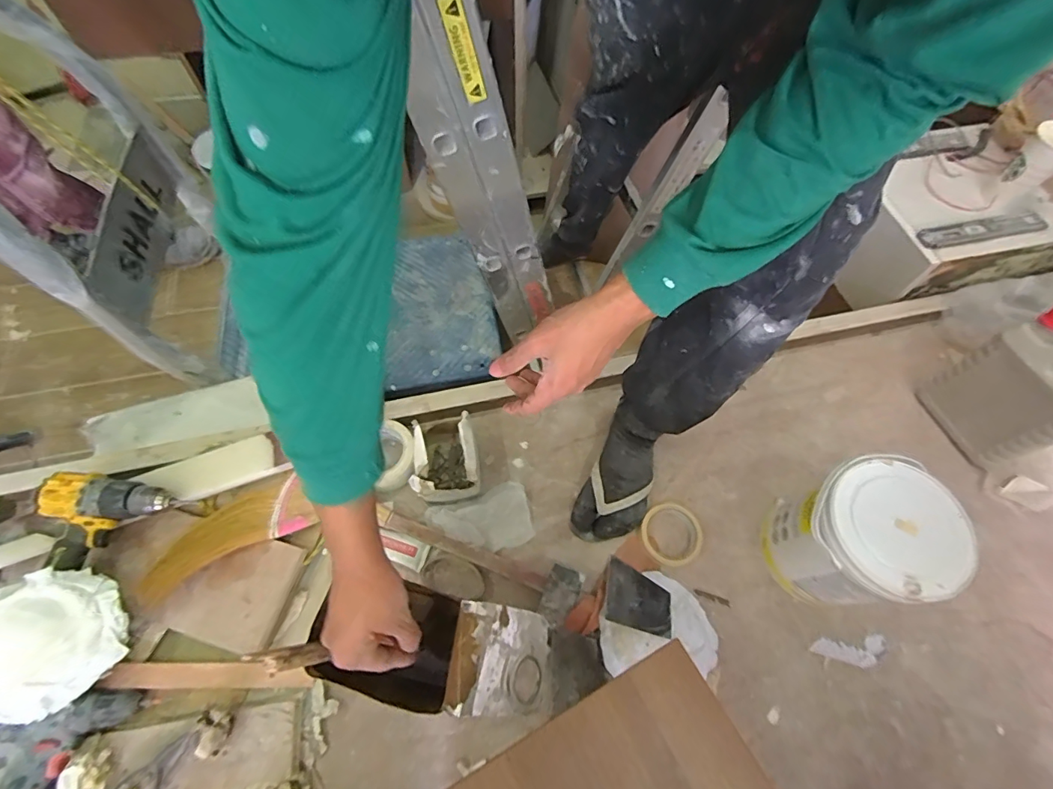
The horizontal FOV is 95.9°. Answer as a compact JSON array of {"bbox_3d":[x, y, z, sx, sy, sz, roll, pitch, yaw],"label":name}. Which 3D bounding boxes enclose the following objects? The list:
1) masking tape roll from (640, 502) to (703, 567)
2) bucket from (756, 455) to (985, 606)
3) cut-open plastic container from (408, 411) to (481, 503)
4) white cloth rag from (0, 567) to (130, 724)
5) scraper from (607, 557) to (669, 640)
[{"bbox_3d":[0.230,0.224,0.757,0.093,0.034,0.094,0,62,-1],"label":"masking tape roll"},{"bbox_3d":[0.455,0.203,0.668,0.174,0.207,0.163,0,62,-1],"label":"bucket"},{"bbox_3d":[-0.131,0.103,0.781,0.093,0.085,0.143,-6,63,-4],"label":"cut-open plastic container"},{"bbox_3d":[-0.583,0.301,0.582,0.145,0.023,0.160,-9,80,-19],"label":"white cloth rag"},{"bbox_3d":[0.167,0.301,0.707,0.094,0.011,0.103,20,38,1],"label":"scraper"}]

